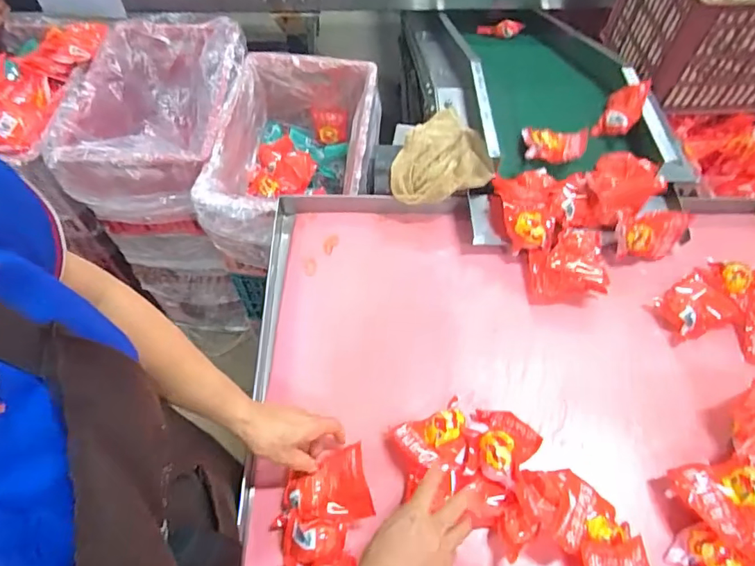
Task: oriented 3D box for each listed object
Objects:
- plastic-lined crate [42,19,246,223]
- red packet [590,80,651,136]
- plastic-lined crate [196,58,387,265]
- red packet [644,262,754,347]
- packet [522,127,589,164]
[{"bbox_3d":[-0.485,-0.376,1.138,0.334,0.222,0.495,3,57,0],"label":"plastic-lined crate"},{"bbox_3d":[0.437,-0.314,0.868,0.060,0.064,0.096,28,65,14],"label":"red packet"},{"bbox_3d":[-0.169,-0.260,1.100,0.319,0.222,0.488,7,57,2],"label":"plastic-lined crate"},{"bbox_3d":[0.521,0.025,0.769,0.193,0.042,0.093,-27,62,-18],"label":"red packet"},{"bbox_3d":[0.302,-0.242,0.841,0.100,0.038,0.068,15,58,7],"label":"packet"}]

